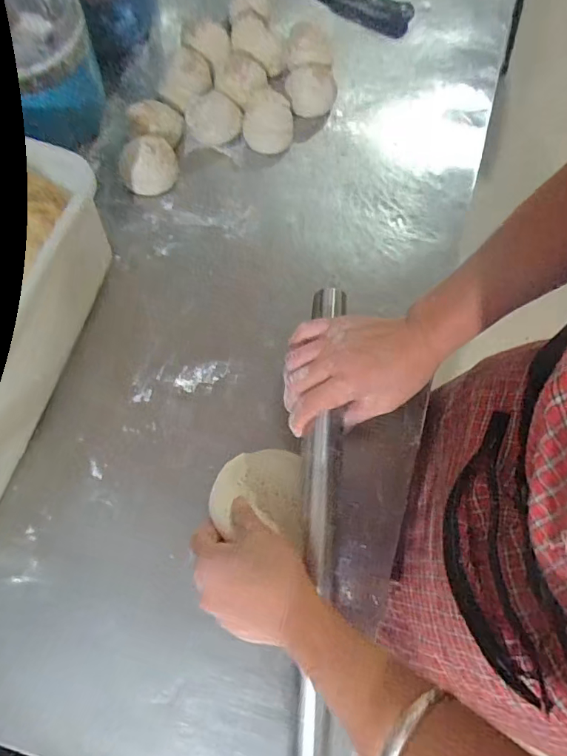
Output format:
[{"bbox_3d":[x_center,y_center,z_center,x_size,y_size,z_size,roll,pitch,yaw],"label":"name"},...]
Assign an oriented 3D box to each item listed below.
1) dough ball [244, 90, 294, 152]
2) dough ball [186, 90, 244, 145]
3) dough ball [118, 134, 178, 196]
[{"bbox_3d":[-0.019,-0.302,0.547,0.058,0.049,0.054,1,71,-2],"label":"dough ball"},{"bbox_3d":[-0.082,-0.308,0.548,0.066,0.045,0.056,-4,72,-6],"label":"dough ball"},{"bbox_3d":[-0.152,-0.239,0.518,0.063,0.047,0.055,-13,73,-9],"label":"dough ball"}]

